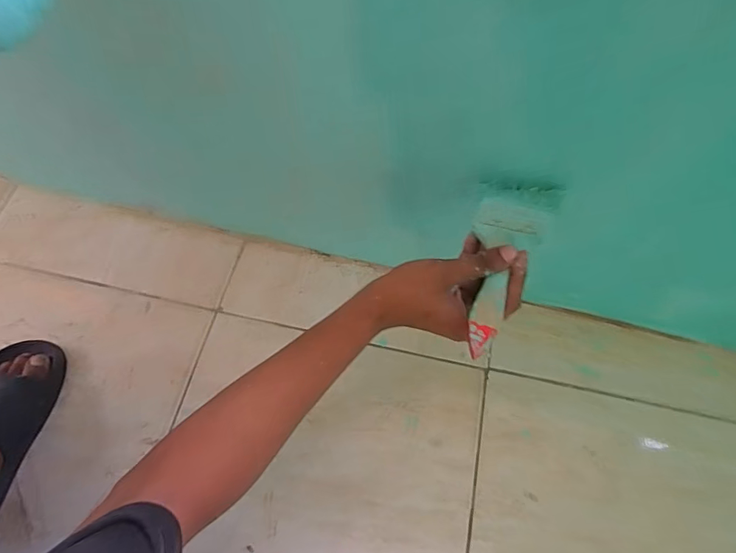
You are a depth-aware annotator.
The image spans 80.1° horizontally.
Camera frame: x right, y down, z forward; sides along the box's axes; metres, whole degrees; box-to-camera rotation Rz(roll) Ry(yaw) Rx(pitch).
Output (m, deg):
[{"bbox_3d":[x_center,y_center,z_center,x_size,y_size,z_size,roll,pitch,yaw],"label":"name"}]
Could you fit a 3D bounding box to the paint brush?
[{"bbox_3d":[0.117,-0.013,0.379,0.066,0.024,0.177,19,64,8],"label":"paint brush"}]

